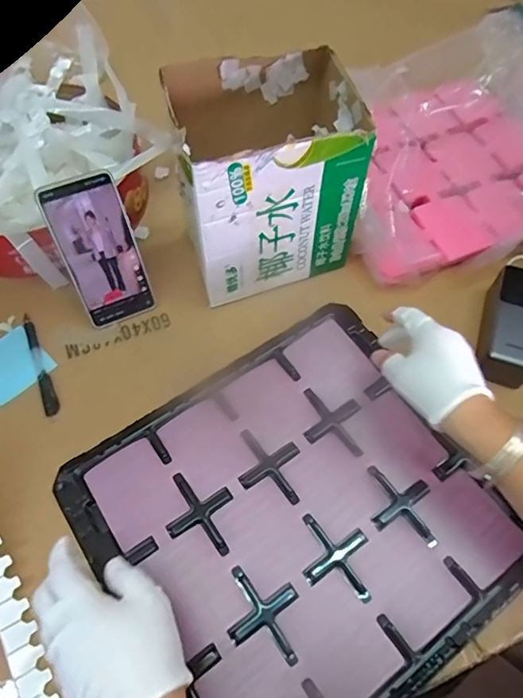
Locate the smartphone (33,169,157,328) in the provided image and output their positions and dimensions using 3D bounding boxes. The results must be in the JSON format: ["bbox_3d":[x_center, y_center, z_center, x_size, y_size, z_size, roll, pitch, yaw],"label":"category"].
[{"bbox_3d":[-0.173,-0.103,0.545,0.079,0.164,0.010,-21,39,-11],"label":"smartphone"}]

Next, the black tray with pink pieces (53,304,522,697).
[{"bbox_3d":[0.032,0.155,0.480,0.340,0.017,0.330,-31,64,-16],"label":"black tray with pink pieces"}]

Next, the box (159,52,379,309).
[{"bbox_3d":[0.007,-0.185,0.566,0.180,0.201,0.146,-16,61,-8],"label":"box"}]

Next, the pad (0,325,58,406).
[{"bbox_3d":[-0.281,0.017,0.560,0.078,0.004,0.076,40,68,21],"label":"pad"}]

